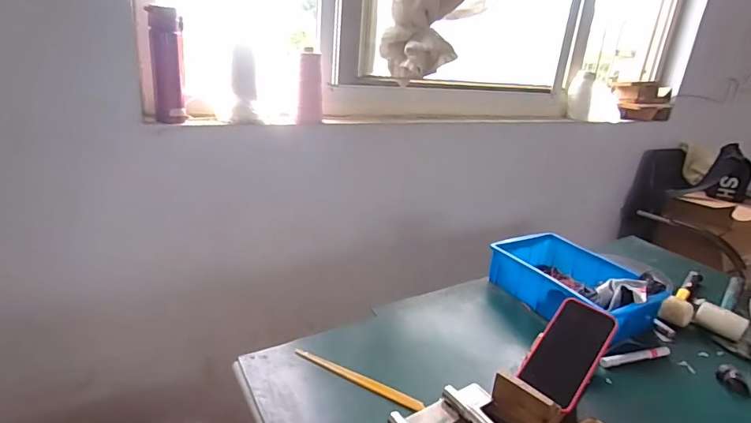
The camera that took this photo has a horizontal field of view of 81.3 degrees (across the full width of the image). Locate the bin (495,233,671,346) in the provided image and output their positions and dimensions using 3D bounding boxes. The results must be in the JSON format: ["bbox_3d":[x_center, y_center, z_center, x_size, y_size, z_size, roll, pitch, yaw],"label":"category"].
[{"bbox_3d":[0.399,0.143,0.902,0.210,0.087,0.291,-6,23,-28],"label":"bin"}]

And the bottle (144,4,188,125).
[{"bbox_3d":[-0.430,-0.302,0.910,0.062,0.221,0.060,-3,22,-22],"label":"bottle"}]

